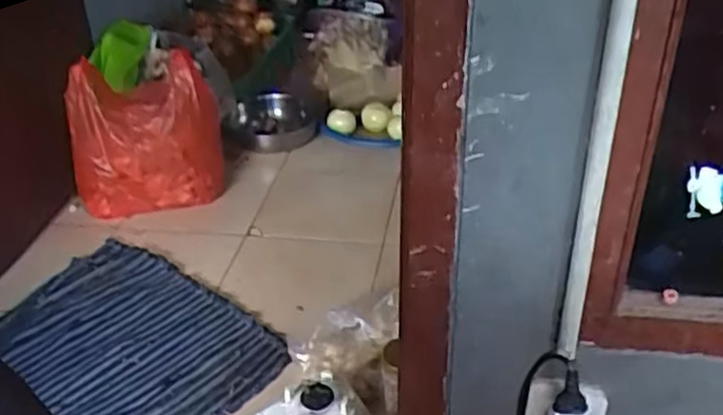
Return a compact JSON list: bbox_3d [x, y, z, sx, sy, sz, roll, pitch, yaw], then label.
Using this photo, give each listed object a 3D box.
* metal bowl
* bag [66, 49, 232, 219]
[{"bbox_3d":[-0.202,-0.195,1.640,0.201,0.070,0.201,-1,32,1],"label":"metal bowl"},{"bbox_3d":[-0.431,-0.147,1.438,0.285,0.287,0.117,-7,33,-9],"label":"bag"}]

